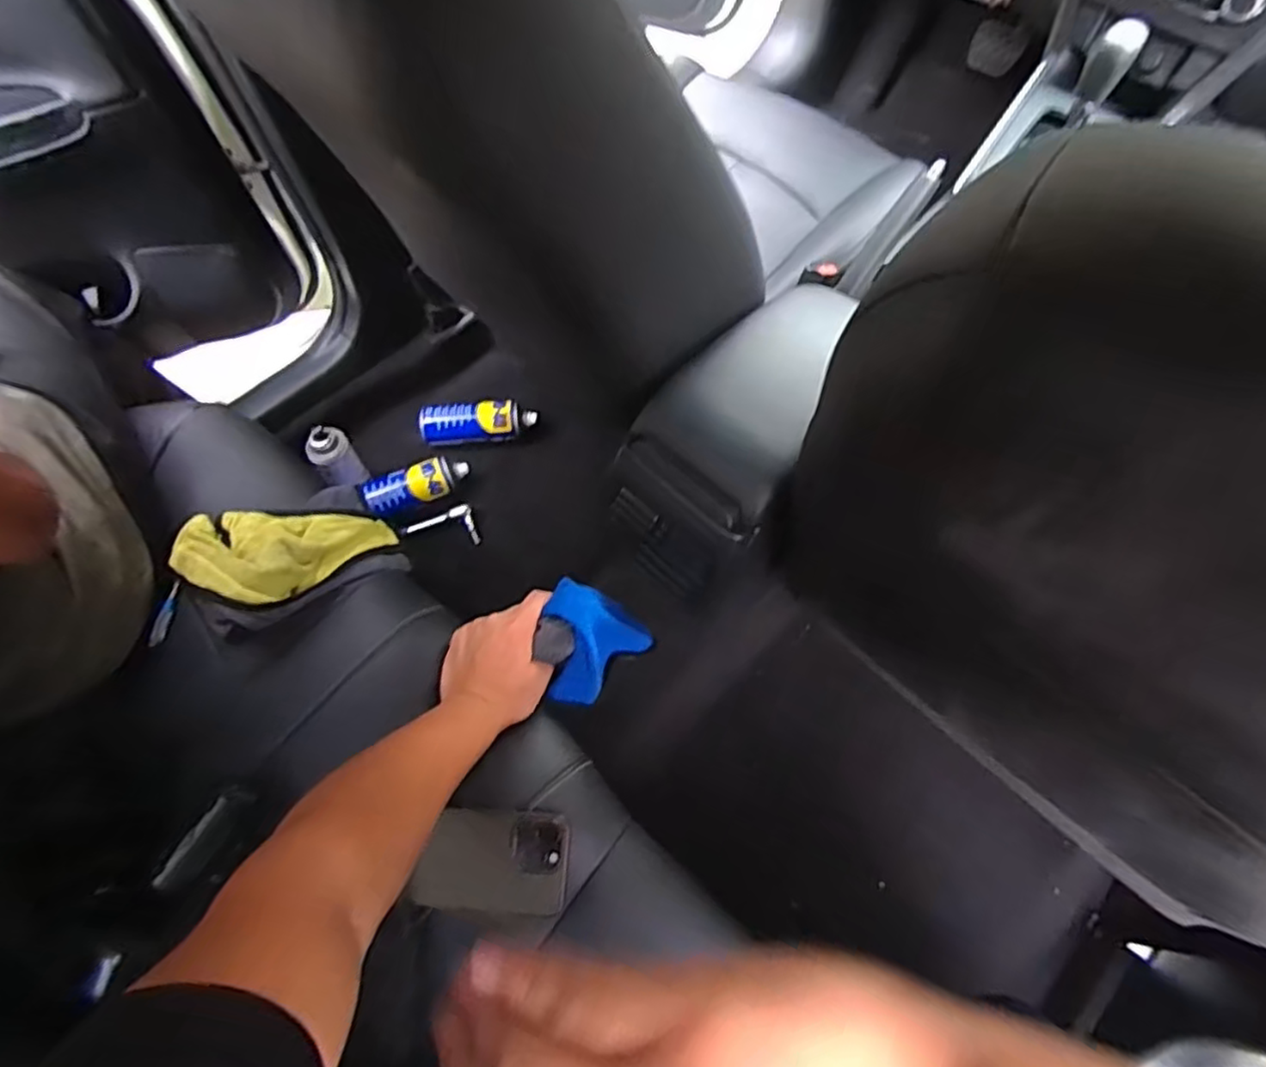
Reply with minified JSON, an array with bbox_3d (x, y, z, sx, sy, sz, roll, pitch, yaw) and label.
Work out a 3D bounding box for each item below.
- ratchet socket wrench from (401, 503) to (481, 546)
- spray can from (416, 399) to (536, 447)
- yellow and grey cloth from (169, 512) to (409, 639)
[{"bbox_3d":[-0.304,0.001,1.097,0.109,0.024,0.068,-24,66,-9],"label":"ratchet socket wrench"},{"bbox_3d":[-0.258,-0.189,1.149,0.181,0.048,0.059,-4,64,1],"label":"spray can"},{"bbox_3d":[-0.353,0.032,0.697,0.219,0.064,0.127,-8,64,-1],"label":"yellow and grey cloth"}]

